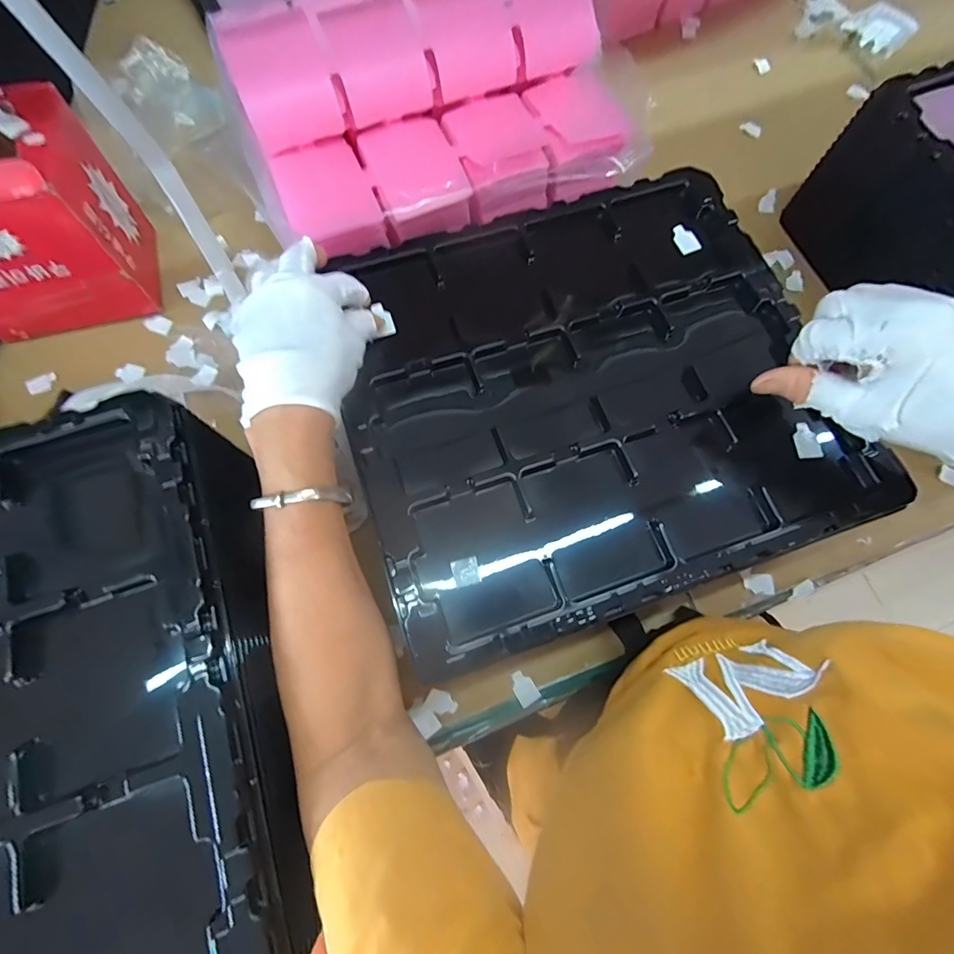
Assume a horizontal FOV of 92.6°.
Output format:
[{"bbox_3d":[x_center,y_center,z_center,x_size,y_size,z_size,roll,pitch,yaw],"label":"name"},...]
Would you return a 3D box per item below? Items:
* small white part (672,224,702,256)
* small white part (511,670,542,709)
[{"bbox_3d":[0.186,-0.212,0.406,0.016,0.005,0.029,-30,83,26],"label":"small white part"},{"bbox_3d":[0.040,0.179,0.386,0.018,0.004,0.028,-31,76,-10],"label":"small white part"}]

